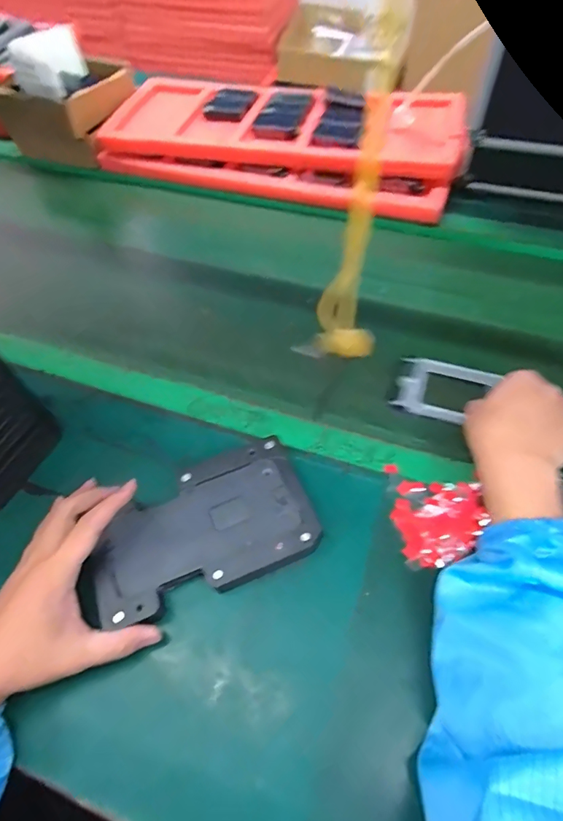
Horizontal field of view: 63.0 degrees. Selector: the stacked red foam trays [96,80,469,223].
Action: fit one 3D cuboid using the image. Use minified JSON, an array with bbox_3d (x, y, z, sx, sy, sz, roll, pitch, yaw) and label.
[{"bbox_3d":[-0.002,-0.450,0.744,0.565,0.070,0.252,15,59,13],"label":"stacked red foam trays"}]

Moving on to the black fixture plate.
[{"bbox_3d":[-0.074,0.103,0.403,0.195,0.013,0.111,-20,57,-9],"label":"black fixture plate"}]

